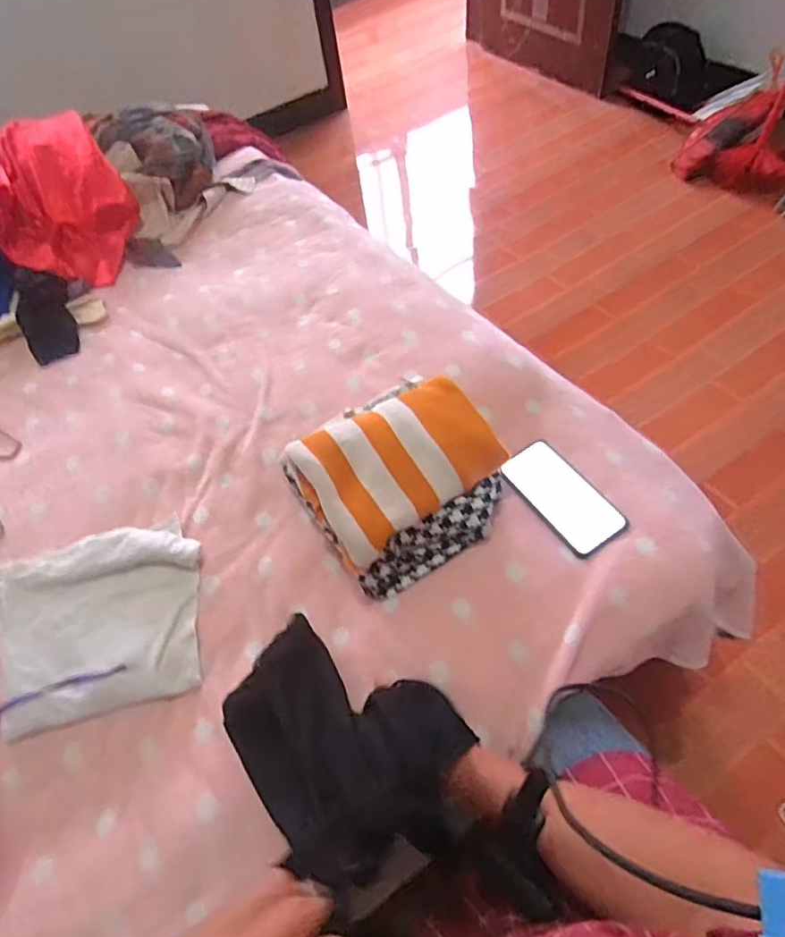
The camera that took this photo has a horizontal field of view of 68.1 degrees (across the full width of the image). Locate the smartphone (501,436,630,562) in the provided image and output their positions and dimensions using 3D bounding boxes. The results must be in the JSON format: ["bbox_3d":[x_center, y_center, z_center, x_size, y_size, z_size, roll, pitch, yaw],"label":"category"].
[{"bbox_3d":[0.216,0.033,0.744,0.081,0.013,0.165,-29,56,-12],"label":"smartphone"}]

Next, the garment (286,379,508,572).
[{"bbox_3d":[0.007,-0.009,0.697,0.227,0.058,0.164,-30,56,-12],"label":"garment"}]

